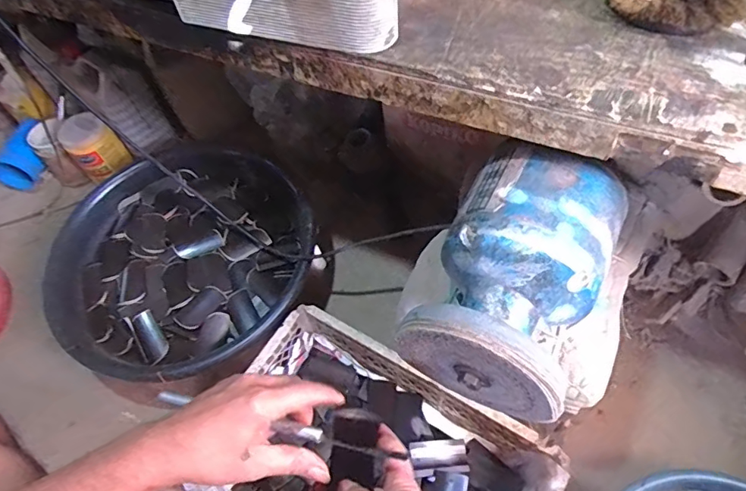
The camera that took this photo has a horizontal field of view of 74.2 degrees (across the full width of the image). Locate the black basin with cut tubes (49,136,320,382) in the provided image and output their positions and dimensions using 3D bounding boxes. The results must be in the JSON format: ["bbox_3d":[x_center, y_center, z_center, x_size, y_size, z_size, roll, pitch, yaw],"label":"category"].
[{"bbox_3d":[-0.319,0.039,0.861,0.438,0.123,0.419,-2,56,3],"label":"black basin with cut tubes"}]

